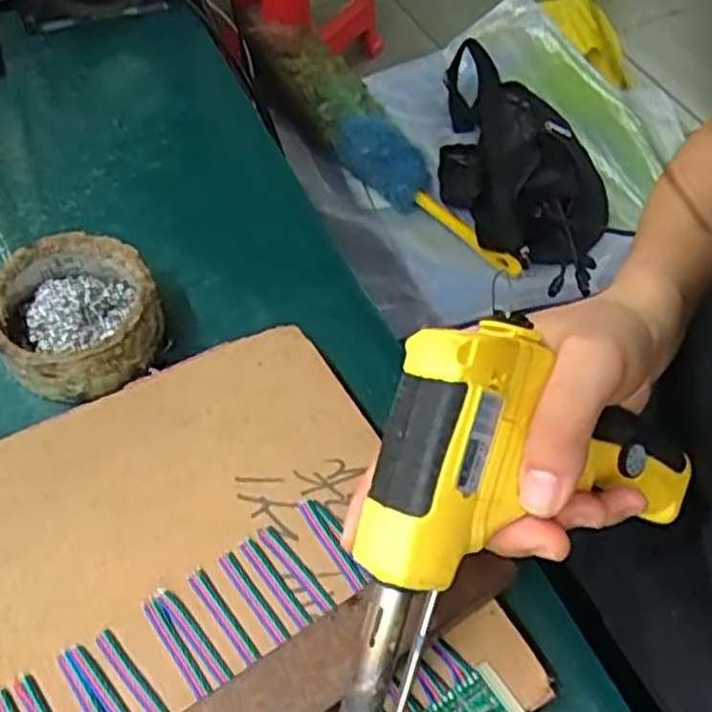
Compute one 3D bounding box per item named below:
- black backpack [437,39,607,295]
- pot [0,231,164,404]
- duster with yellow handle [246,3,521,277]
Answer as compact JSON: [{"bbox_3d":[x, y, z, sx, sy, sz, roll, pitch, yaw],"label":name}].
[{"bbox_3d":[0.188,-0.269,0.951,0.159,0.095,0.439,-6,55,-6],"label":"black backpack"},{"bbox_3d":[-0.145,-0.020,0.391,0.077,0.048,0.082,2,54,-2],"label":"pot"},{"bbox_3d":[0.011,-0.294,0.971,0.120,0.067,0.564,-28,60,-20],"label":"duster with yellow handle"}]

